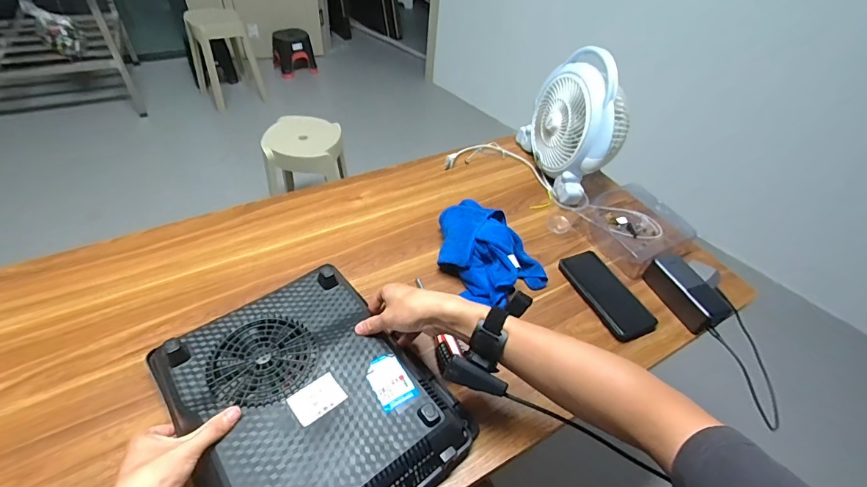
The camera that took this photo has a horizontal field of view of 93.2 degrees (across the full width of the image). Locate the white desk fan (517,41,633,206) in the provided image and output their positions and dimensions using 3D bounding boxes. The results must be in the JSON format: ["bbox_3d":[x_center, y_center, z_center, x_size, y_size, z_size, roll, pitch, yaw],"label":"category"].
[{"bbox_3d":[0.292,-0.246,0.834,0.119,0.239,0.270,-8,47,-13],"label":"white desk fan"}]

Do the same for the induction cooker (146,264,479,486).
[{"bbox_3d":[-0.147,0.185,0.495,0.265,0.077,0.320,-29,54,-29],"label":"induction cooker"}]

